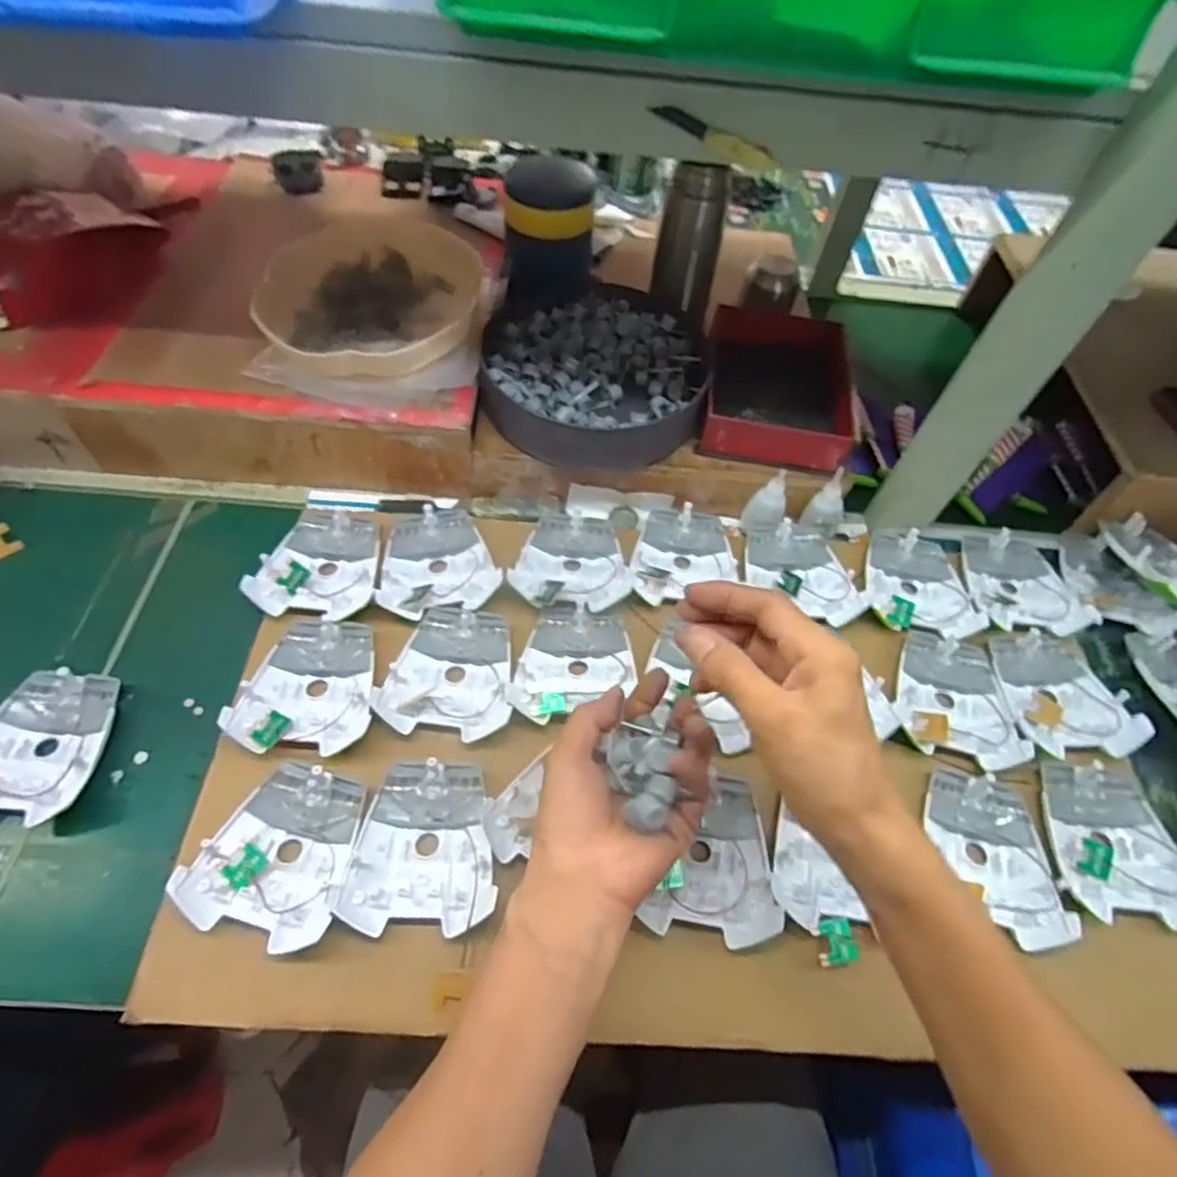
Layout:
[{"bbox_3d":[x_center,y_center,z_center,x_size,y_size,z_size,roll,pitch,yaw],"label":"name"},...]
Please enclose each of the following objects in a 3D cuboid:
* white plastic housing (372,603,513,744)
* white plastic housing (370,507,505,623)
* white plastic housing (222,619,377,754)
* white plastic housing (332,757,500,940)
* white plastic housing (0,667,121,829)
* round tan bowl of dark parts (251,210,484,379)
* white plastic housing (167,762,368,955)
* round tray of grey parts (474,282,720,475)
[{"bbox_3d":[-0.106,0.062,0.515,0.094,0.014,0.107,8,57,-1],"label":"white plastic housing"},{"bbox_3d":[-0.126,-0.026,0.569,0.097,0.016,0.106,2,58,-5],"label":"white plastic housing"},{"bbox_3d":[-0.209,0.070,0.499,0.095,0.018,0.111,8,57,-1],"label":"white plastic housing"},{"bbox_3d":[-0.106,0.172,0.443,0.095,0.021,0.109,9,57,0],"label":"white plastic housing"},{"bbox_3d":[-0.399,0.111,0.471,0.091,0.026,0.108,5,57,-2],"label":"white plastic housing"},{"bbox_3d":[-0.200,-0.282,0.624,0.189,0.049,0.230,0,58,-6],"label":"round tan bowl of dark parts"},{"bbox_3d":[-0.204,0.173,0.436,0.097,0.017,0.107,16,58,4],"label":"white plastic housing"},{"bbox_3d":[0.006,-0.211,0.640,0.209,0.057,0.216,3,58,-4],"label":"round tray of grey parts"}]

